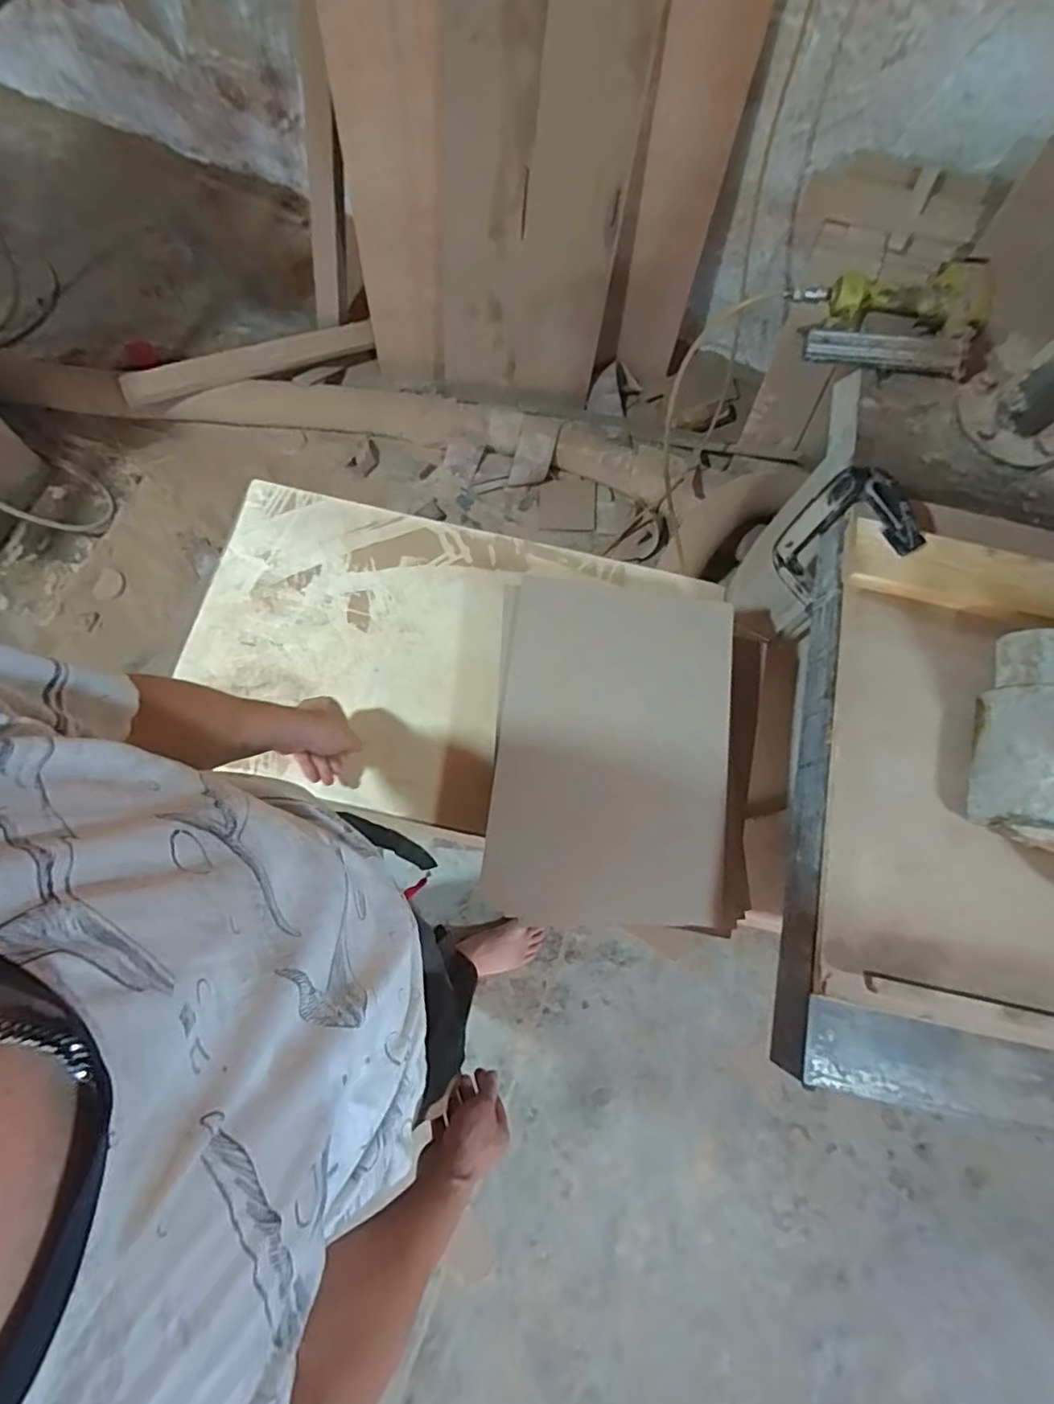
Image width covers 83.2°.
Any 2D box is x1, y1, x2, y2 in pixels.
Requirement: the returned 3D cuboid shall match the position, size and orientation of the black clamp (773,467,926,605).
[{"bbox_3d":[0.413,-0.210,0.784,0.035,0.219,0.132,-31,79,-12],"label":"black clamp"}]

